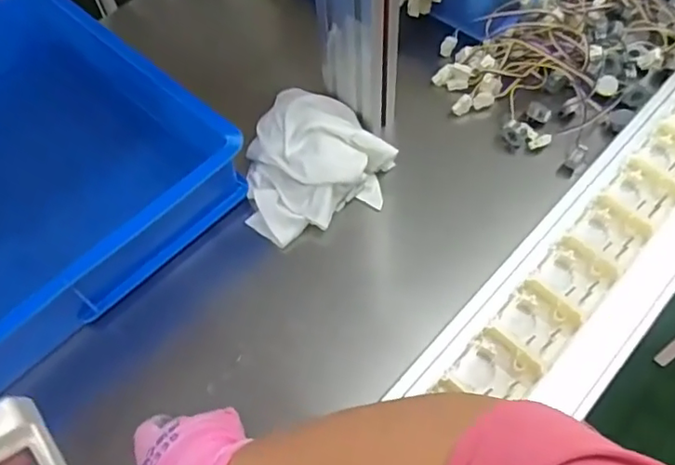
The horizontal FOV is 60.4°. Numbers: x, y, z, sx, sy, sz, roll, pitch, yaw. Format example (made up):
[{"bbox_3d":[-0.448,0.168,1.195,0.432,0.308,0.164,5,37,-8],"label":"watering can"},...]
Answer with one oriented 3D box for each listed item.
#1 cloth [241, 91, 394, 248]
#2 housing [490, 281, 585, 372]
[{"bbox_3d":[-0.038,-0.085,0.638,0.170,0.055,0.167,-32,62,-15],"label":"cloth"},{"bbox_3d":[0.142,0.067,0.417,0.047,0.018,0.049,36,67,22],"label":"housing"}]

